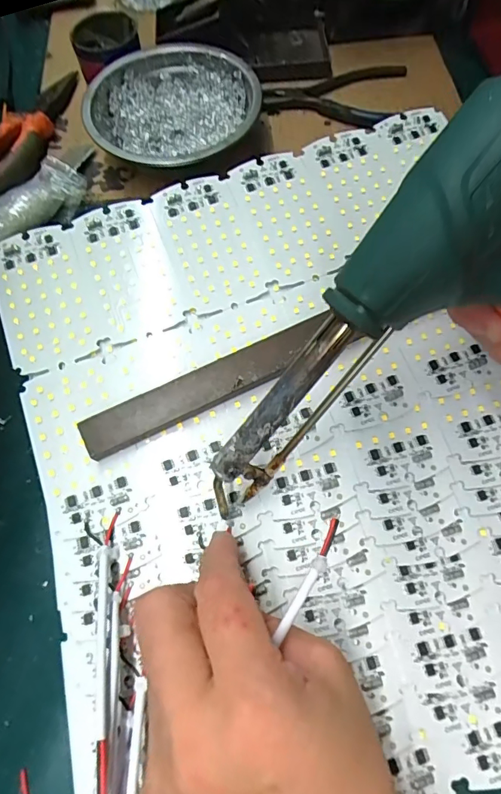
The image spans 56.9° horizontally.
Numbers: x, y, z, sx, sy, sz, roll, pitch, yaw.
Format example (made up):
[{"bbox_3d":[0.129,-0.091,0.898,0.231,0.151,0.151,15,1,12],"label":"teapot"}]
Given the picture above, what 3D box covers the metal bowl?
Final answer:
[{"bbox_3d":[-0.058,-0.207,0.349,0.117,0.044,0.119,-1,65,2],"label":"metal bowl"}]

